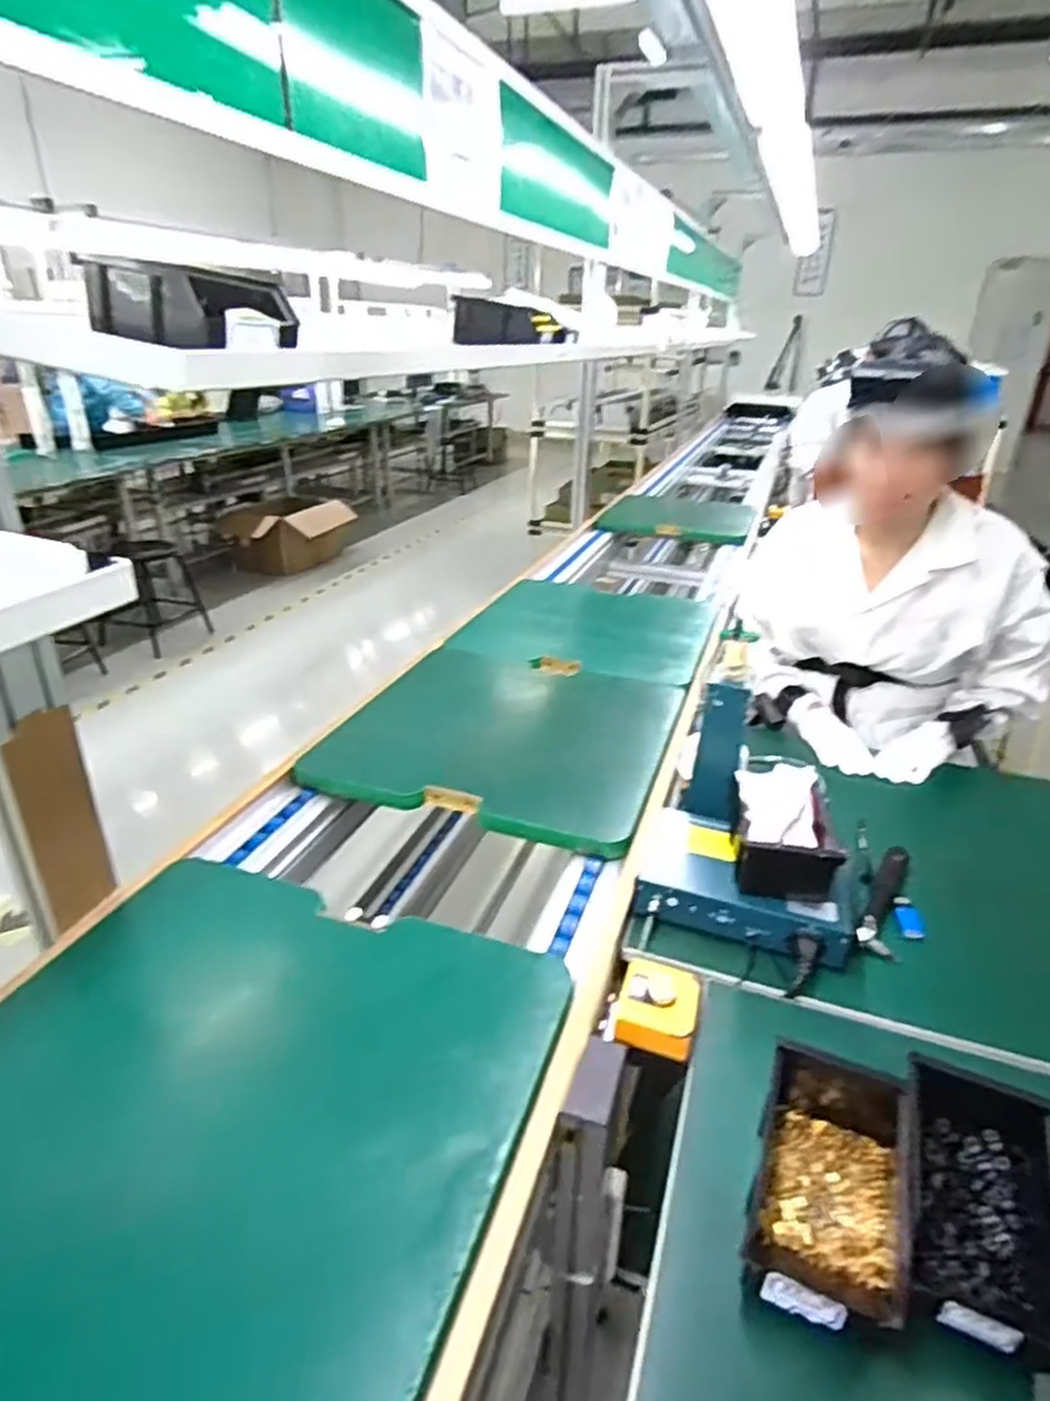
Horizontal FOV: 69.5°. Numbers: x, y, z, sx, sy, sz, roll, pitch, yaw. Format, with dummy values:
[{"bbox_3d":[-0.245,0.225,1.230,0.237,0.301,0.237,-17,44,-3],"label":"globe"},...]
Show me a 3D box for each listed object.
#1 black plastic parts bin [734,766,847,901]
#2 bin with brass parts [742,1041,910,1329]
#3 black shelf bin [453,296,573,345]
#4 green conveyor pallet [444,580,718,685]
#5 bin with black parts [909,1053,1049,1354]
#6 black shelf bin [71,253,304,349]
[{"bbox_3d":[0.295,0.147,0.882,0.107,0.078,0.157,5,26,5],"label":"black plastic parts bin"},{"bbox_3d":[0.232,0.369,0.593,0.103,0.082,0.202,12,28,18],"label":"bin with brass parts"},{"bbox_3d":[-0.026,-0.660,1.326,0.184,0.066,0.126,7,27,10],"label":"black shelf bin"},{"bbox_3d":[0.157,-0.175,1.701,0.497,0.039,0.539,11,27,16],"label":"green conveyor pallet"},{"bbox_3d":[0.344,0.372,0.572,0.104,0.070,0.186,12,28,19],"label":"bin with black parts"},{"bbox_3d":[-0.293,-0.346,0.660,0.154,0.059,0.108,17,30,27],"label":"black shelf bin"}]

